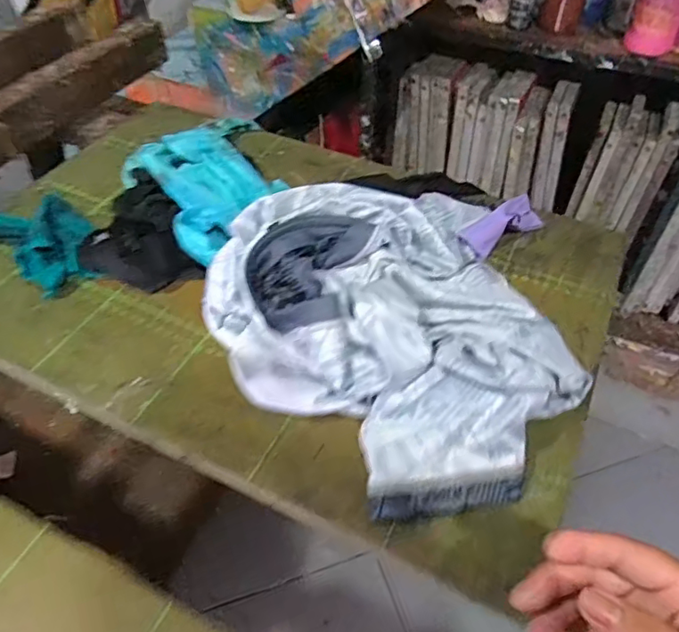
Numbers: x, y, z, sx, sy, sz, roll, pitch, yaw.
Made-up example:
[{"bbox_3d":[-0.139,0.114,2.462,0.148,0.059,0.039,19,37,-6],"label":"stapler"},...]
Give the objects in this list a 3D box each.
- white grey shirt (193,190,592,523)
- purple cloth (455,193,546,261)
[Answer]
[{"bbox_3d":[0.039,-0.001,0.461,0.234,0.064,0.302,-33,56,-25],"label":"white grey shirt"},{"bbox_3d":[0.162,-0.093,0.563,0.092,0.024,0.035,-33,56,-25],"label":"purple cloth"}]

